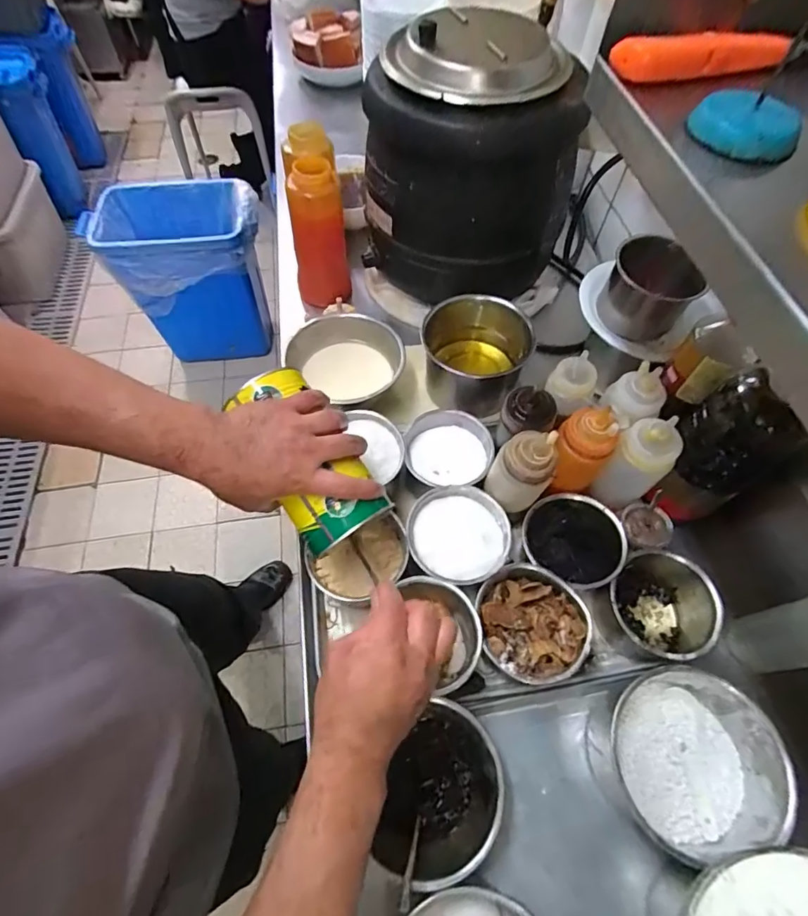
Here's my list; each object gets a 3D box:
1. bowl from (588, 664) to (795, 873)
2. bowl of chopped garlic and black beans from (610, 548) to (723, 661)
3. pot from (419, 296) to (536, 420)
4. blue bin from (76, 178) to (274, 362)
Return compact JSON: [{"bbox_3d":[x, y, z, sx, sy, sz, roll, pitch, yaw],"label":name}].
[{"bbox_3d":[0.277,0.302,0.470,0.140,0.105,0.146,0,60,-1],"label":"bowl"},{"bbox_3d":[0.289,0.174,0.543,0.107,0.096,0.116,0,60,-1],"label":"bowl of chopped garlic and black beans"},{"bbox_3d":[0.101,-0.144,0.685,0.139,0.128,0.147,0,60,-1],"label":"pot"},{"bbox_3d":[-0.707,-0.593,1.614,0.511,0.539,0.310,-2,60,-2],"label":"blue bin"}]

